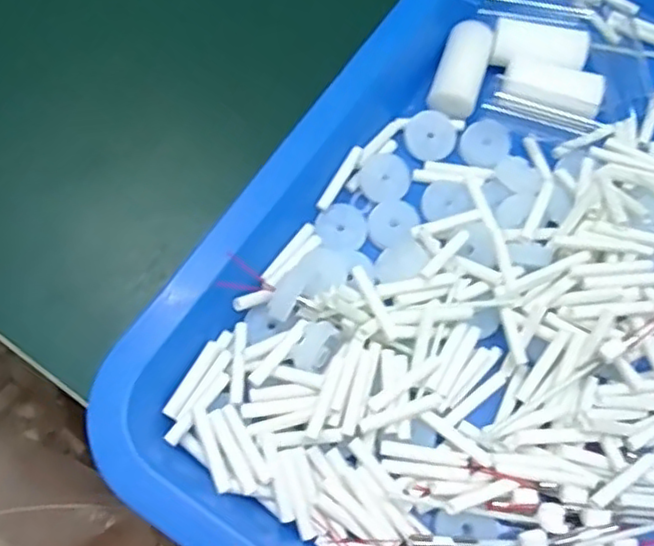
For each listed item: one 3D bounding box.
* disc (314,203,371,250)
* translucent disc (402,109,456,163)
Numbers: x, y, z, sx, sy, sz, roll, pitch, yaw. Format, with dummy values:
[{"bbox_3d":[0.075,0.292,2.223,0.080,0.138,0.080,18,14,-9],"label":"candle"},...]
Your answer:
[{"bbox_3d":[0.006,-0.019,0.269,0.021,0.005,0.019,0,71,-2],"label":"disc"},{"bbox_3d":[0.045,-0.060,0.283,0.022,0.006,0.021,1,71,-2],"label":"translucent disc"}]

